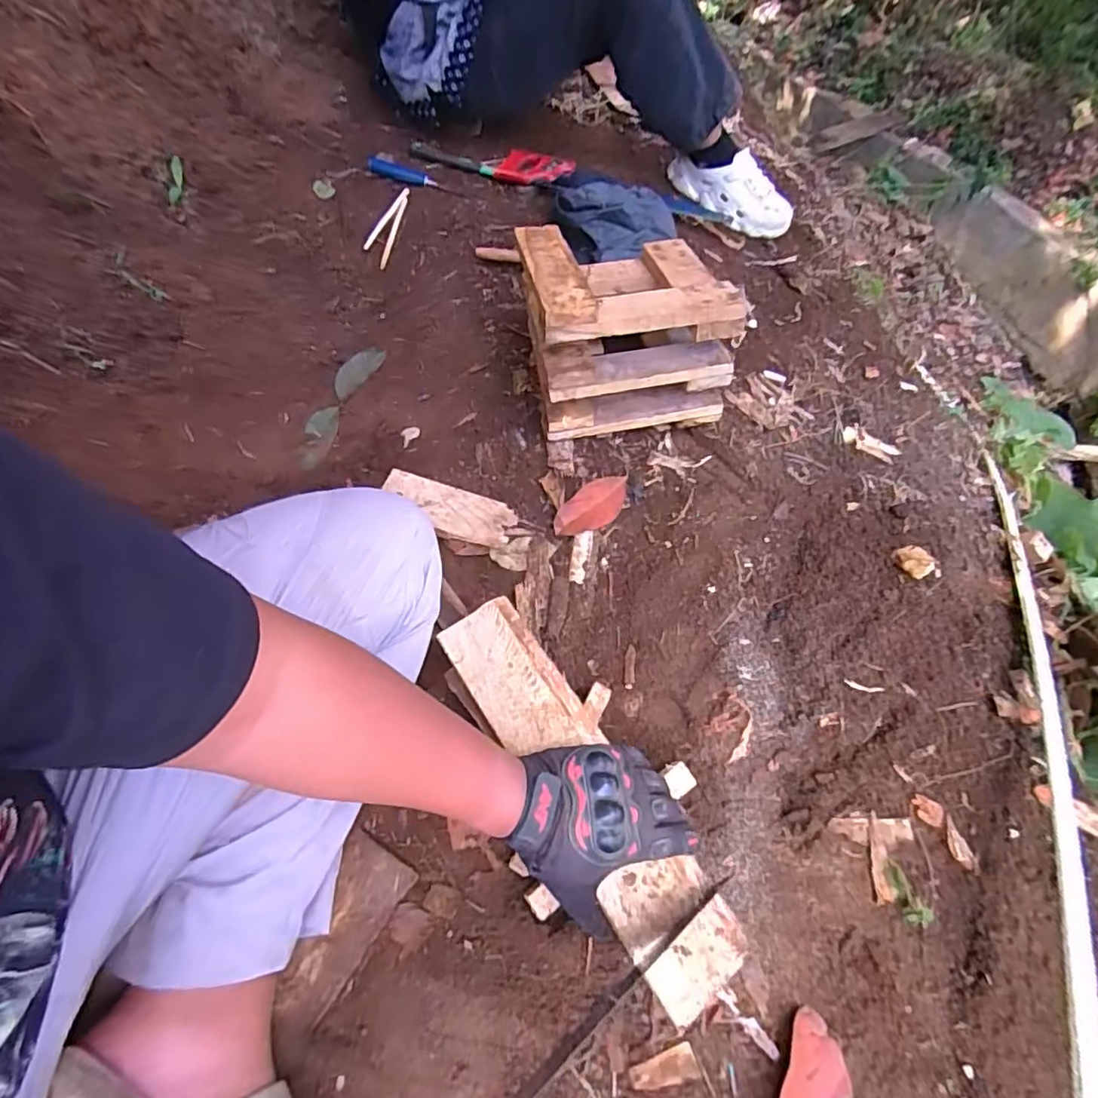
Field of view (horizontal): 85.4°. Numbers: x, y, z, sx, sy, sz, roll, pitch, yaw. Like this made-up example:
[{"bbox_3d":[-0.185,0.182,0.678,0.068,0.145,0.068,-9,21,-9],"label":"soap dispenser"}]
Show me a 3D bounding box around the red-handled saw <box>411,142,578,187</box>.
[{"bbox_3d":[-0.116,-0.765,1.182,0.339,0.028,0.066,12,62,11],"label":"red-handled saw"}]

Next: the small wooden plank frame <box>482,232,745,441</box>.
[{"bbox_3d":[0.101,-0.315,0.808,0.245,0.195,0.252,-10,61,-1],"label":"small wooden plank frame"}]

